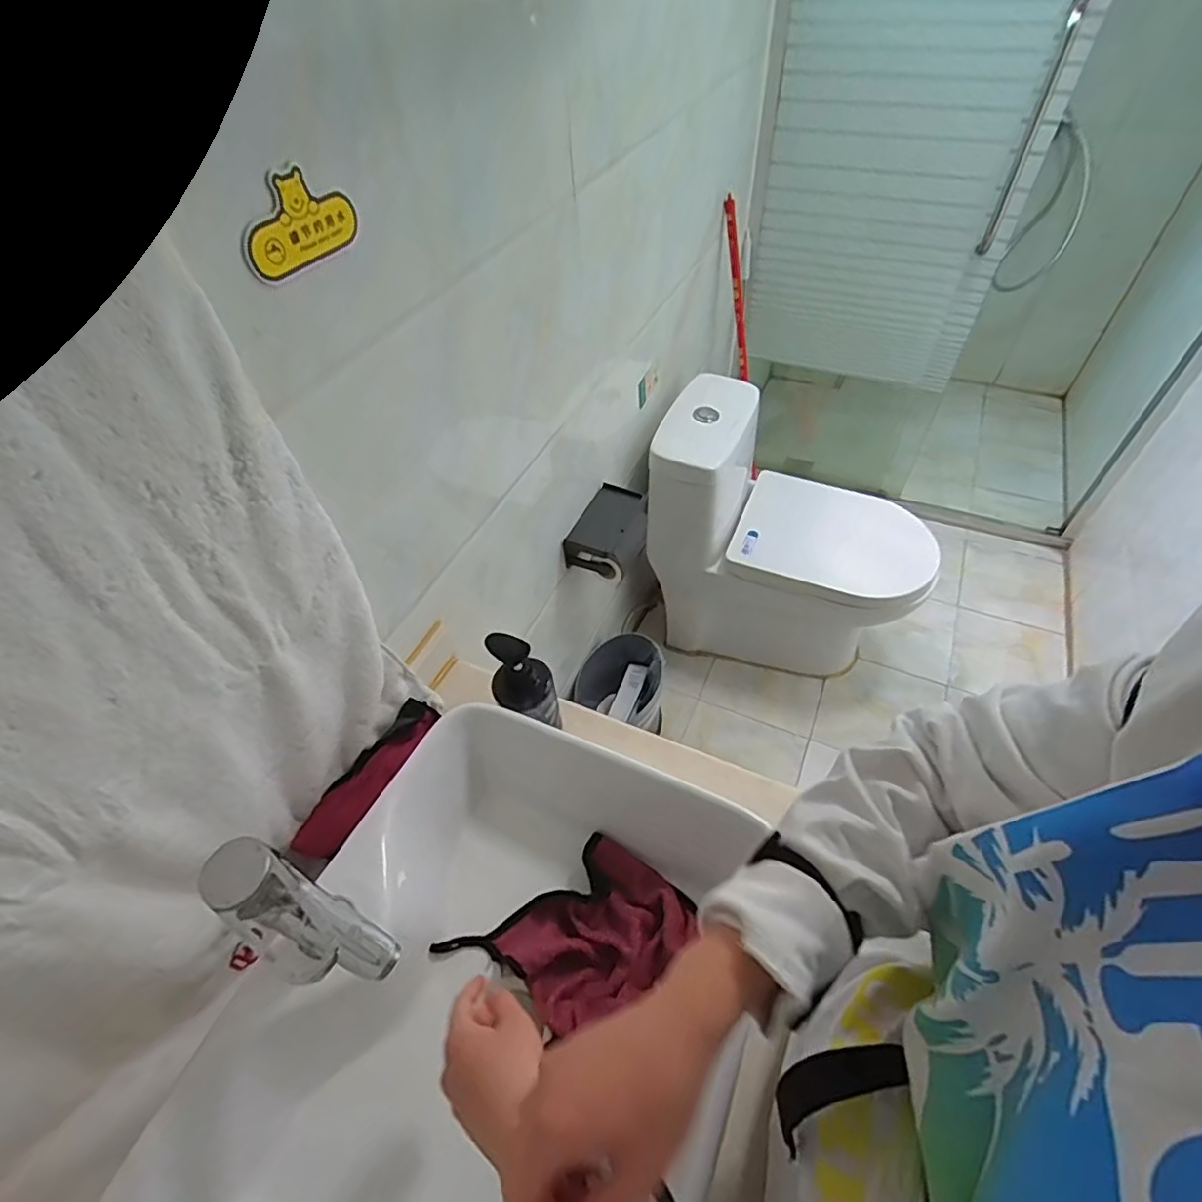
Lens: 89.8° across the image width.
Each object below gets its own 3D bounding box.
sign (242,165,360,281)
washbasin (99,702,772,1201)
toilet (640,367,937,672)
[{"bbox_3d":[-0.231,-0.291,0.462,0.010,0.062,0.107,23,60,18],"label":"sign"},{"bbox_3d":[-0.098,0.351,0.506,0.335,0.113,0.478,17,53,17],"label":"washbasin"},{"bbox_3d":[0.430,-0.136,1.470,0.583,0.644,0.317,14,53,15],"label":"toilet"}]

